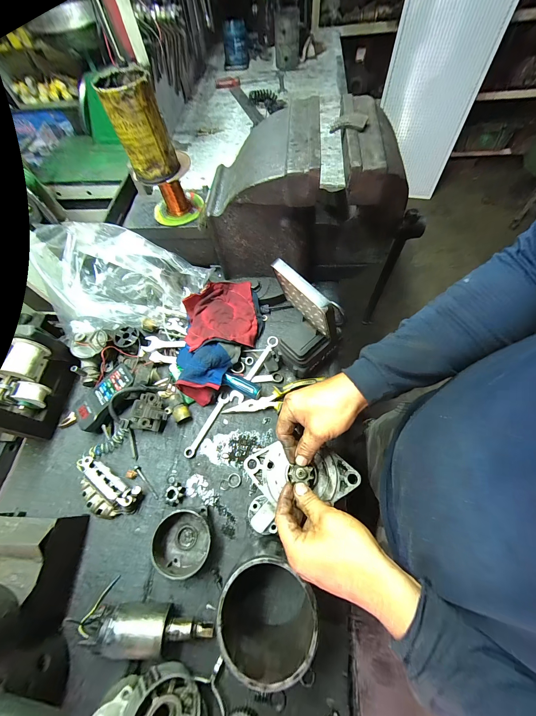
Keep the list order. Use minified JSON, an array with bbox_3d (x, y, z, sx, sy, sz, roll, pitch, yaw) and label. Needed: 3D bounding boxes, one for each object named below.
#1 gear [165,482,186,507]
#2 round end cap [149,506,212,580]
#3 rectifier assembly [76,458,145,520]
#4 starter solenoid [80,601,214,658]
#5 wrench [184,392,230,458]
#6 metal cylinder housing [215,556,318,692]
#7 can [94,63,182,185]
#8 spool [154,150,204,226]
[{"bbox_3d":[-0.149,0.219,0.425,0.027,0.018,0.030,33,69,18],"label":"gear"},{"bbox_3d":[-0.127,0.268,0.385,0.082,0.047,0.078,-2,63,3],"label":"round end cap"},{"bbox_3d":[-0.267,0.211,0.426,0.123,0.033,0.061,24,67,15],"label":"rectifier assembly"},{"bbox_3d":[-0.148,0.349,0.342,0.150,0.048,0.048,-2,63,3],"label":"starter solenoid"},{"bbox_3d":[-0.108,0.119,0.478,0.020,0.011,0.123,22,67,14],"label":"wrench"},{"bbox_3d":[0.000,0.302,0.327,0.103,0.113,0.103,-2,63,3],"label":"metal cylinder housing"},{"bbox_3d":[-0.190,-0.344,0.400,0.076,0.111,0.076,-26,64,-9],"label":"can"},{"bbox_3d":[-0.175,-0.310,0.488,0.094,0.084,0.095,-3,63,2],"label":"spool"}]

